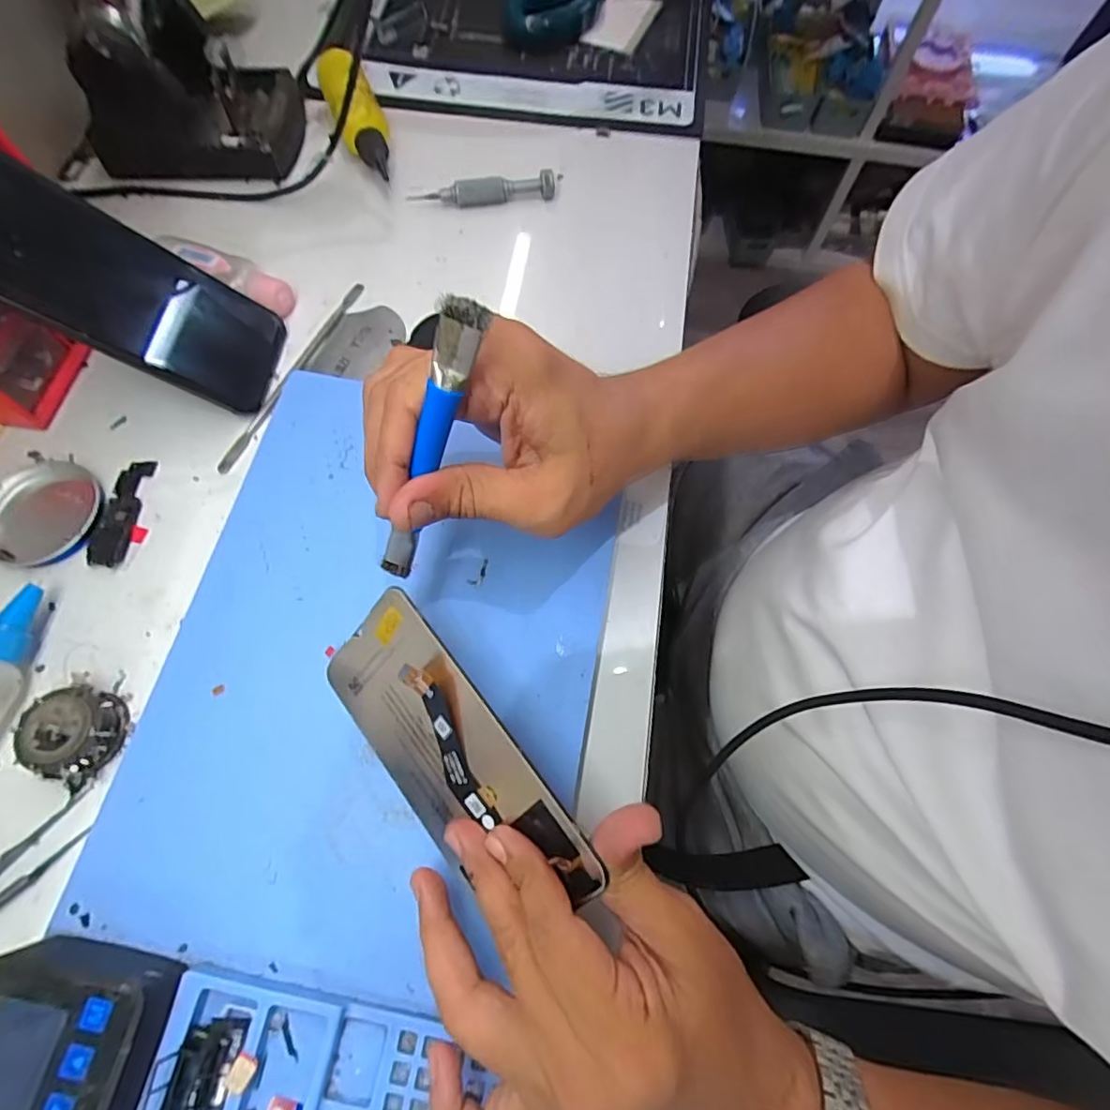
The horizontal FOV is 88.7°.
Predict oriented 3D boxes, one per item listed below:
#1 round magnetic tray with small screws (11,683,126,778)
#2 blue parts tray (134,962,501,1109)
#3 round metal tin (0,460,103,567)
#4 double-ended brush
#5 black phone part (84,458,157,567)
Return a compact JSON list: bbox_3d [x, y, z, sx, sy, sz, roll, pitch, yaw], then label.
[{"bbox_3d":[-0.237,0.087,0.281,0.040,0.023,0.041,1,68,-1],"label":"round magnetic tray with small screws"},{"bbox_3d":[-0.089,0.222,0.229,0.144,0.020,0.070,11,68,3],"label":"blue parts tray"},{"bbox_3d":[-0.304,-0.026,0.336,0.065,0.007,0.067,1,68,-1],"label":"round metal tin"},{"bbox_3d":[-0.053,-0.038,0.231,0.014,0.139,0.009,43,45,14],"label":"double-ended brush"},{"bbox_3d":[-0.258,-0.027,0.337,0.021,0.005,0.069,2,68,-1],"label":"black phone part"}]

